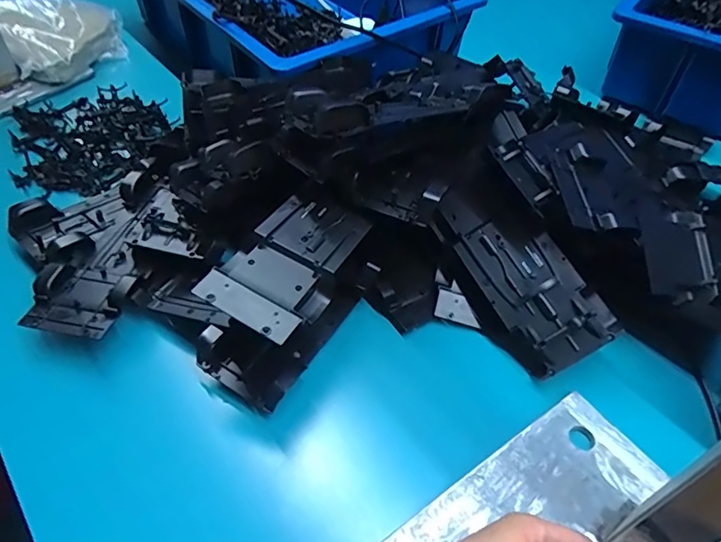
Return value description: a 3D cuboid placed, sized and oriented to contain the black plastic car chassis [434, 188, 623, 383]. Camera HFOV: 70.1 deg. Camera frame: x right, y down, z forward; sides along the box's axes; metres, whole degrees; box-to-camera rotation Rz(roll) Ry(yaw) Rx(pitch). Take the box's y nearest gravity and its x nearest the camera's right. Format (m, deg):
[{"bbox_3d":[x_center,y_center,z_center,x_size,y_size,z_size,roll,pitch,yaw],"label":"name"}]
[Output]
[{"bbox_3d":[0.125,0.001,0.421,0.076,0.022,0.166,-39,70,8],"label":"black plastic car chassis"}]

